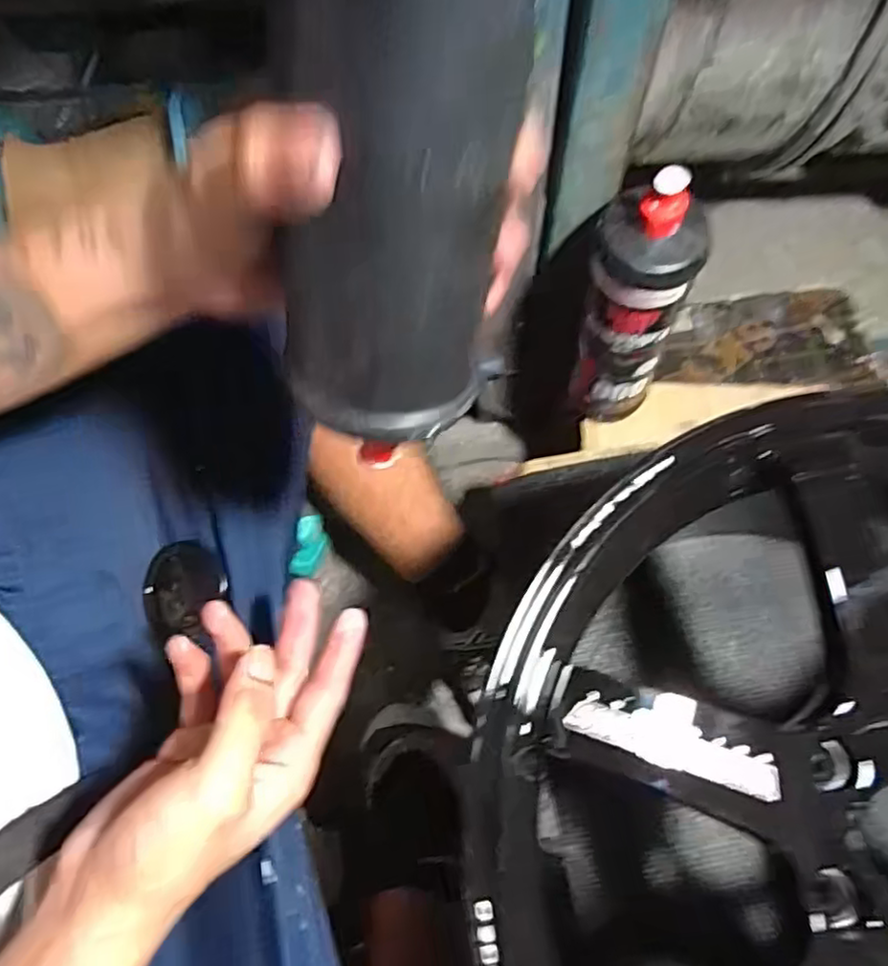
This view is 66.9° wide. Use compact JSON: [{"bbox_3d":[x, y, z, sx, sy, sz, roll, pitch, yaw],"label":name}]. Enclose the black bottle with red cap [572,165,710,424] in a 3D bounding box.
[{"bbox_3d":[0.152,-0.143,0.563,0.080,0.257,0.074,15,71,7],"label":"black bottle with red cap"}]

